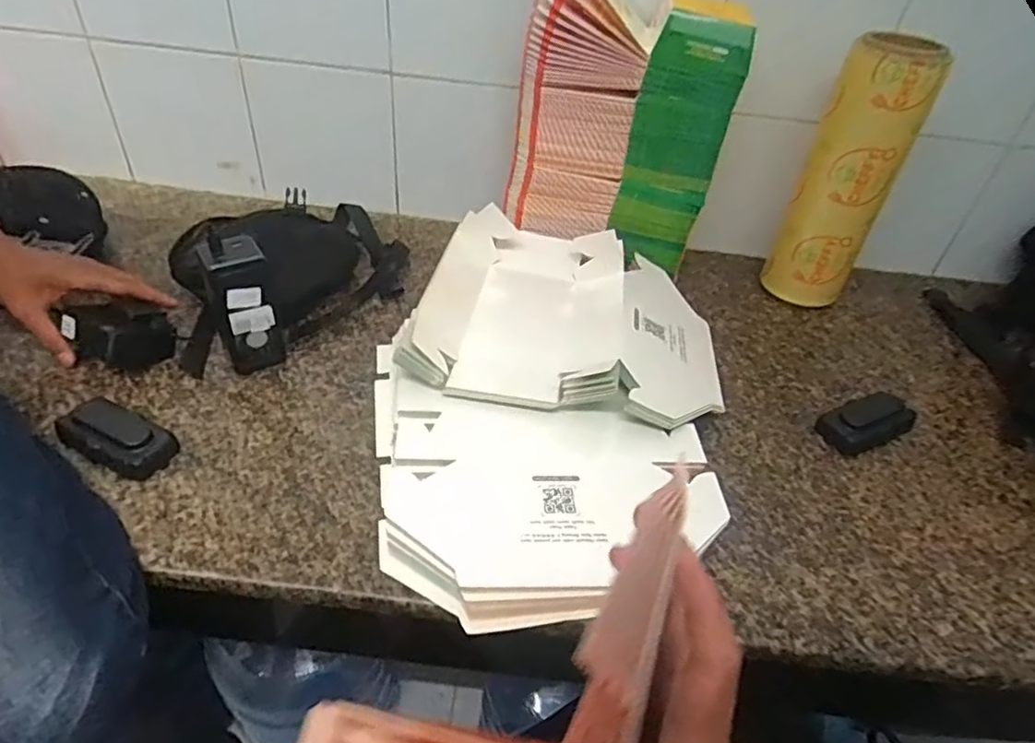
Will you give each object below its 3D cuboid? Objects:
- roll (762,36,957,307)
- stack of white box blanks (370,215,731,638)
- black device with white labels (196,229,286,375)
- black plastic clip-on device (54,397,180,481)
[{"bbox_3d":[0.405,-0.232,0.774,0.110,0.325,0.089,22,43,17],"label":"roll"},{"bbox_3d":[0.032,0.014,0.619,0.337,0.084,0.466,9,41,2],"label":"stack of white box blanks"},{"bbox_3d":[-0.275,-0.068,0.627,0.053,0.138,0.057,-18,46,-26],"label":"black device with white labels"},{"bbox_3d":[-0.363,0.058,0.565,0.104,0.024,0.052,21,43,16],"label":"black plastic clip-on device"}]

